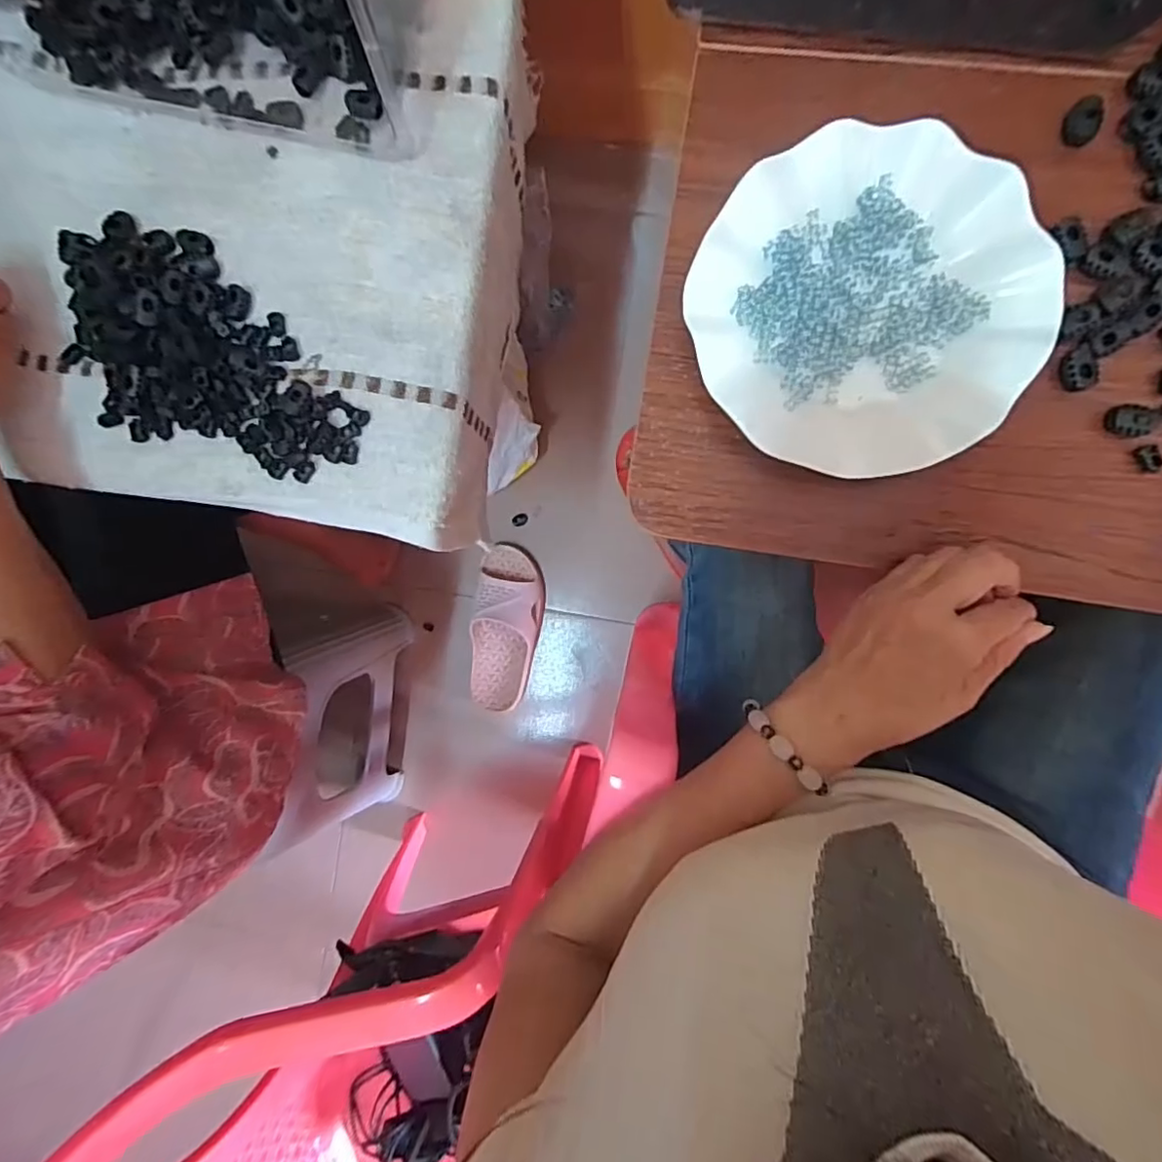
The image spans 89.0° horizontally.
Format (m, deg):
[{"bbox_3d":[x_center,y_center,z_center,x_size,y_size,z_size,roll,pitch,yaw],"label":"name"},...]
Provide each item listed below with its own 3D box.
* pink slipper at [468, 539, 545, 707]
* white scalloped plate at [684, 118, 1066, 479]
[{"bbox_3d":[-0.111,0.070,0.876,0.094,0.056,0.240,4,93,5],"label":"pink slipper"},{"bbox_3d":[0.155,-0.151,0.328,0.177,0.026,0.178,0,92,8],"label":"white scalloped plate"}]

